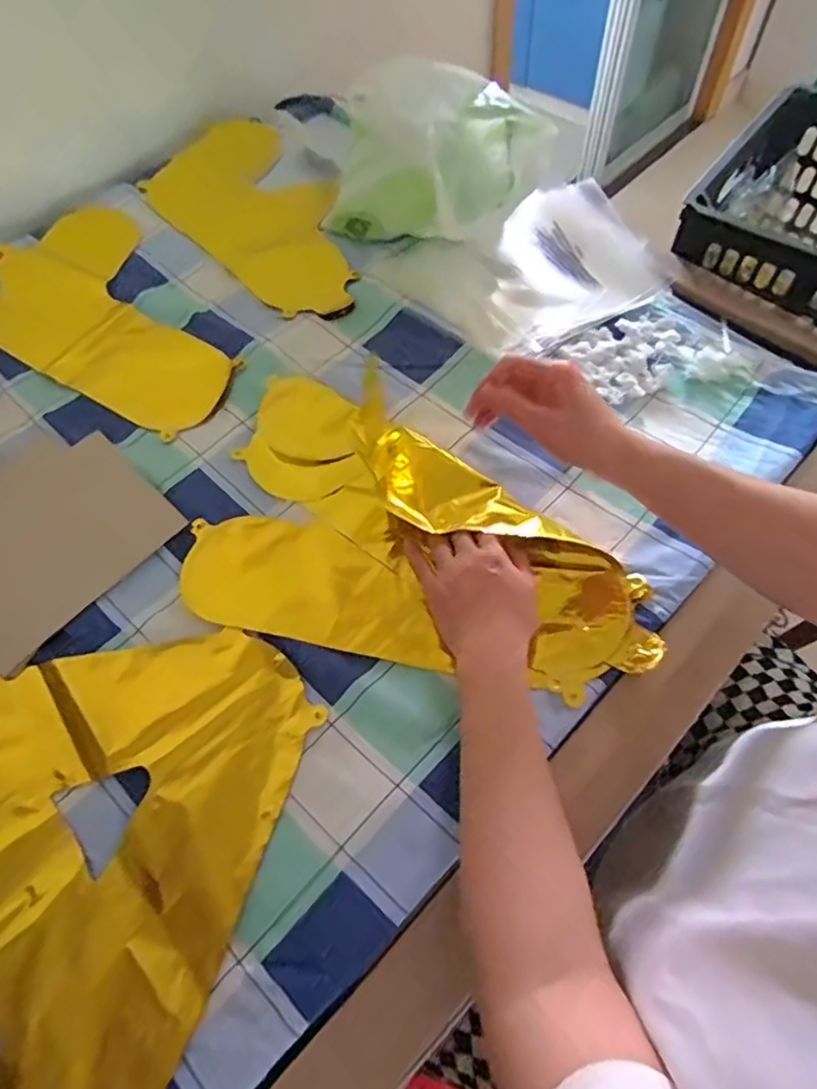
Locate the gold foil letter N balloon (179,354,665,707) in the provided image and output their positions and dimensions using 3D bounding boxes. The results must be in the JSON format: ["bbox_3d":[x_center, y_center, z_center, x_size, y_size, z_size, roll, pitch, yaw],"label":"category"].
[{"bbox_3d":[0.016,-0.023,0.517,0.377,0.024,0.261,12,64,10],"label":"gold foil letter N balloon"}]

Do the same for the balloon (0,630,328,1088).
[{"bbox_3d":[-0.277,0.202,0.415,0.343,0.026,0.349,16,65,12],"label":"balloon"}]

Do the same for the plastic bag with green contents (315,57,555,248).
[{"bbox_3d":[0.033,-0.449,0.683,0.181,0.139,0.208,29,68,17],"label":"plastic bag with green contents"}]

